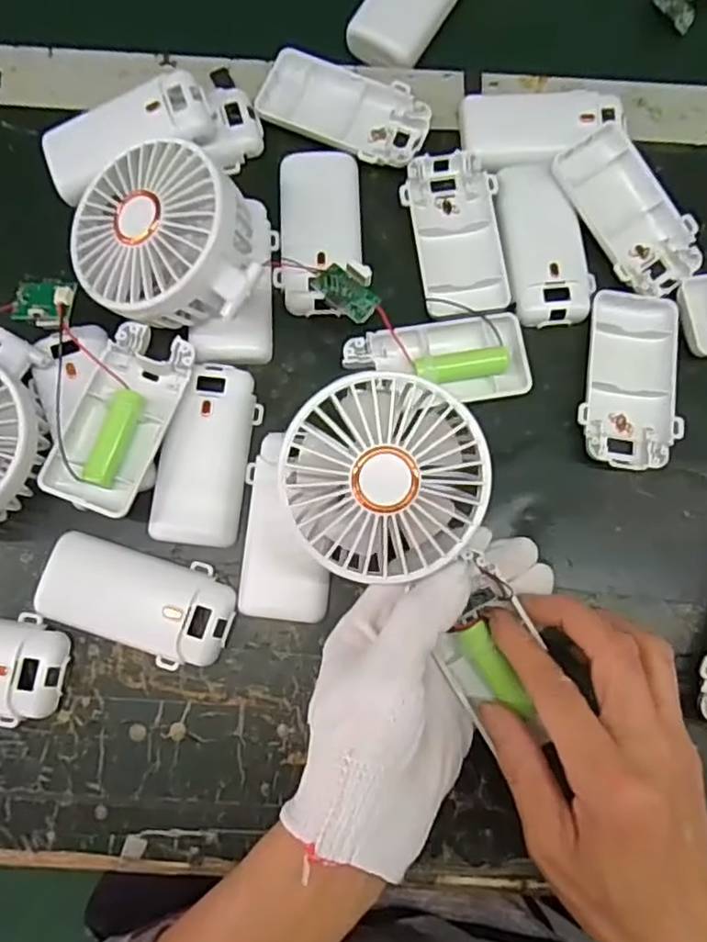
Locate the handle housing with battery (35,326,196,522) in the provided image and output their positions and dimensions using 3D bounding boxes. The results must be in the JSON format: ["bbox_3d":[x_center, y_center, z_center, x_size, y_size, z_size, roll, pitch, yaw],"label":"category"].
[{"bbox_3d":[-0.113,-0.025,0.333,0.044,0.026,0.092,20,79,3],"label":"handle housing with battery"}]

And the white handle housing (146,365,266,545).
[{"bbox_3d":[-0.074,-0.009,0.338,0.043,0.015,0.091,10,79,1],"label":"white handle housing"}]

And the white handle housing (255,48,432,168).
[{"bbox_3d":[-0.005,-0.205,0.378,0.096,0.010,0.049,27,80,5],"label":"white handle housing"}]

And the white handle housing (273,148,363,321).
[{"bbox_3d":[-0.019,-0.131,0.366,0.045,0.010,0.092,2,79,0],"label":"white handle housing"}]

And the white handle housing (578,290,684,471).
[{"bbox_3d":[0.145,-0.048,0.352,0.049,0.015,0.096,6,79,1],"label":"white handle housing"}]

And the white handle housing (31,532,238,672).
[{"bbox_3d":[-0.106,0.064,0.326,0.093,0.014,0.049,13,79,2],"label":"white handle housing"}]

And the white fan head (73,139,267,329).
[{"bbox_3d":[-0.088,-0.116,0.338,0.097,0.056,0.087,-2,89,20],"label":"white fan head"}]

